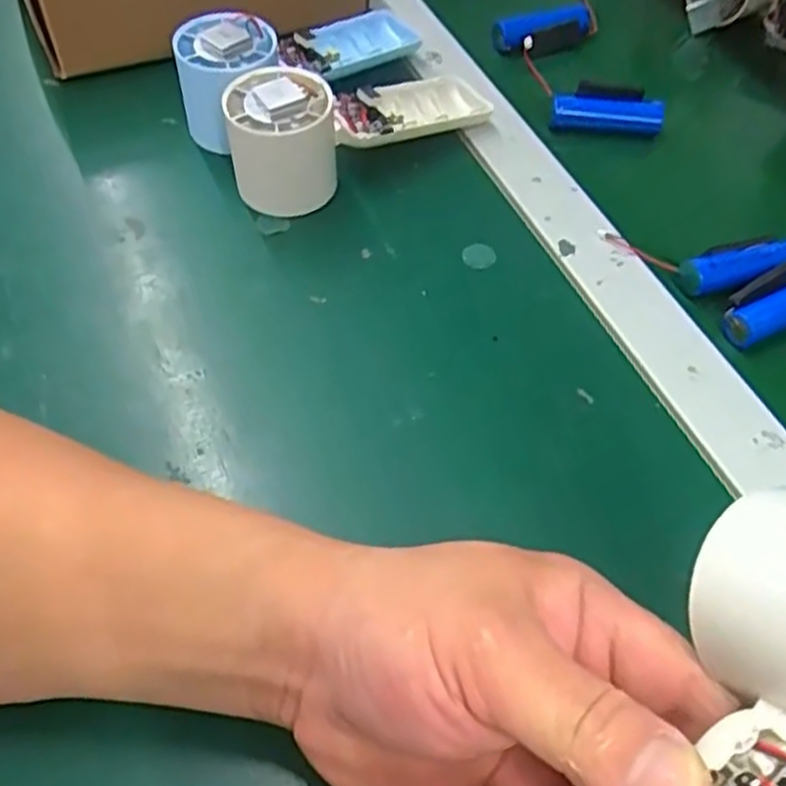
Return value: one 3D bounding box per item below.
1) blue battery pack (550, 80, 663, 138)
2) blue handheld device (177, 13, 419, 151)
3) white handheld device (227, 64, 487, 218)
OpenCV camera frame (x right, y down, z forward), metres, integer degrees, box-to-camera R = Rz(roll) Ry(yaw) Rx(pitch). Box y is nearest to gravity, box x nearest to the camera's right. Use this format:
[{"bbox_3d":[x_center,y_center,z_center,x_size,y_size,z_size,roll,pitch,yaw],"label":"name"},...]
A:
[{"bbox_3d":[0.124,-0.168,0.451,0.065,0.018,0.026,-2,55,-3],"label":"blue battery pack"},{"bbox_3d":[-0.047,-0.200,0.443,0.060,0.055,0.164,34,61,21],"label":"blue handheld device"},{"bbox_3d":[-0.016,-0.141,0.419,0.163,0.062,0.056,-25,58,-32],"label":"white handheld device"}]

